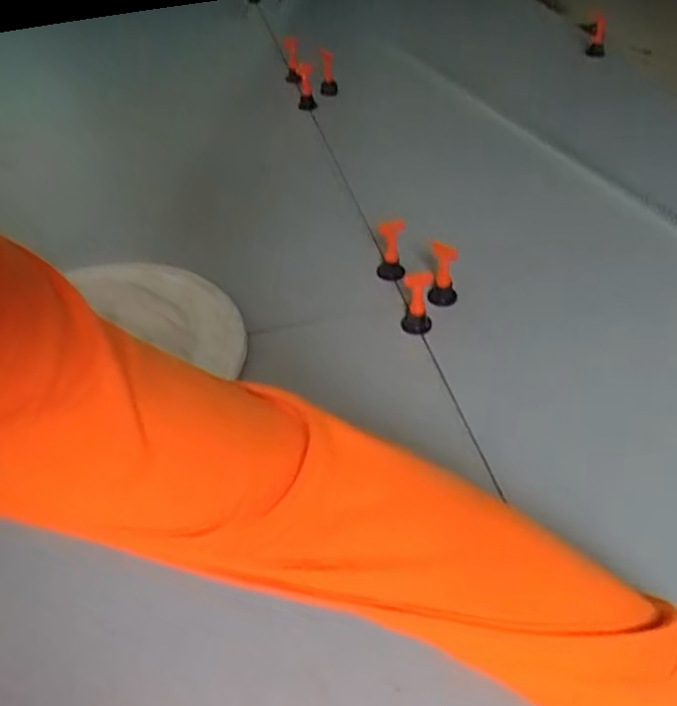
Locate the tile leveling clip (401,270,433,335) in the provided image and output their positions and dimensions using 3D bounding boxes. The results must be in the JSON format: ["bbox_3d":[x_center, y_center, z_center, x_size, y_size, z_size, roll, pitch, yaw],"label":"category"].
[{"bbox_3d":[0.082,-0.056,0.728,0.030,0.072,0.033,3,44,7],"label":"tile leveling clip"}]

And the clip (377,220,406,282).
[{"bbox_3d":[0.061,-0.119,0.805,0.031,0.081,0.030,1,44,5],"label":"clip"}]

